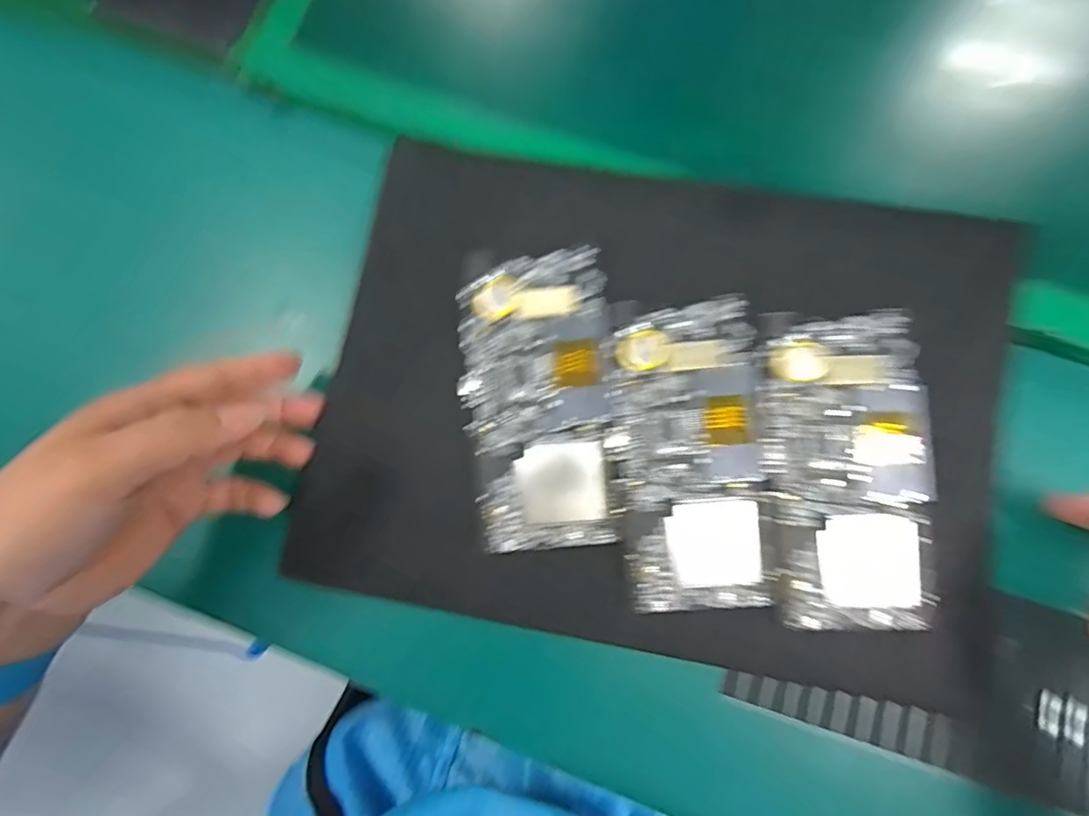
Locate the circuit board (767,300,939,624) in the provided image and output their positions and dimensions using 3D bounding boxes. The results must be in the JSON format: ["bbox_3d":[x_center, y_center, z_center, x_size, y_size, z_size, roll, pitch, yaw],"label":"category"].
[{"bbox_3d":[0.151,0.030,0.262,0.074,0.016,0.149,-2,78,0],"label":"circuit board"}]

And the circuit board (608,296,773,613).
[{"bbox_3d":[0.075,0.023,0.268,0.072,0.016,0.149,0,78,1],"label":"circuit board"}]

